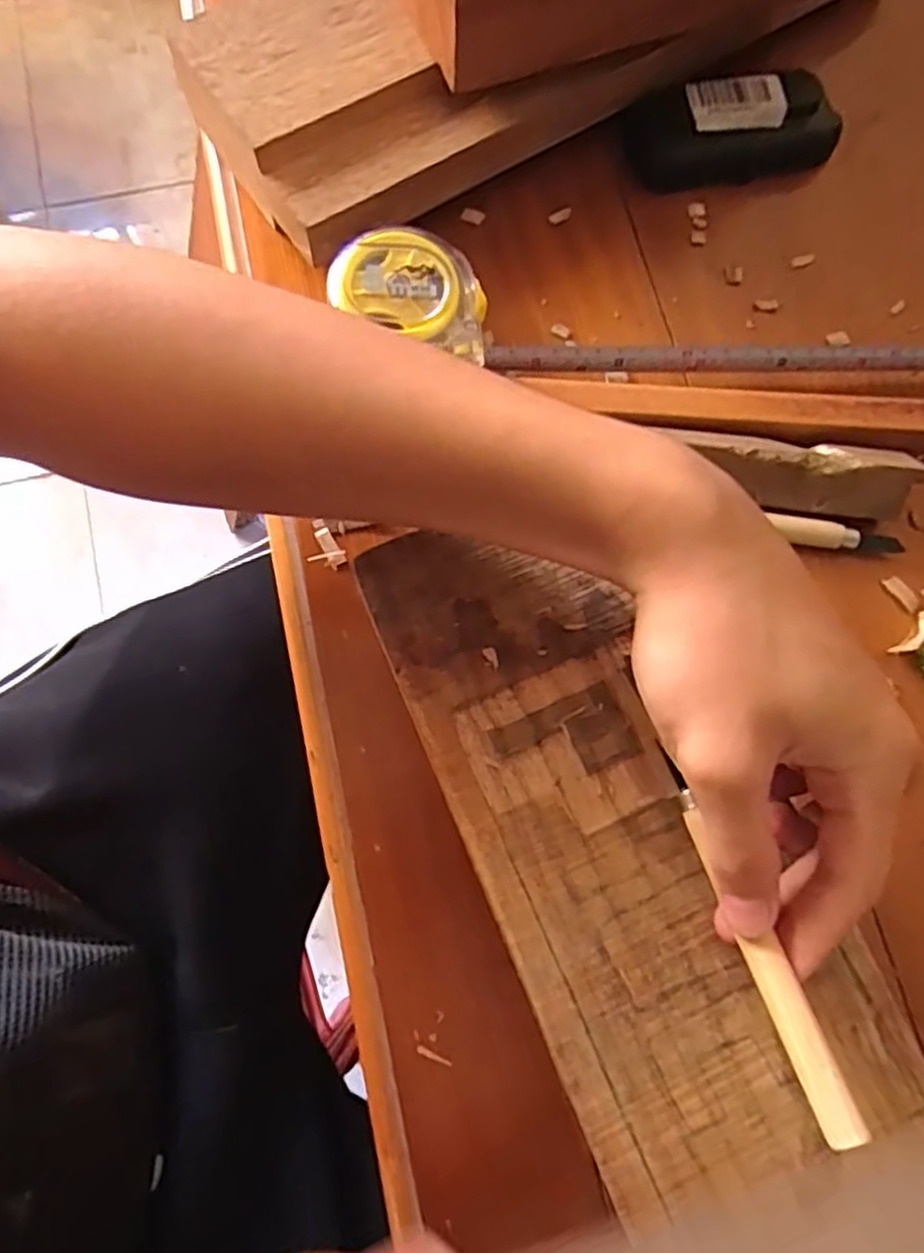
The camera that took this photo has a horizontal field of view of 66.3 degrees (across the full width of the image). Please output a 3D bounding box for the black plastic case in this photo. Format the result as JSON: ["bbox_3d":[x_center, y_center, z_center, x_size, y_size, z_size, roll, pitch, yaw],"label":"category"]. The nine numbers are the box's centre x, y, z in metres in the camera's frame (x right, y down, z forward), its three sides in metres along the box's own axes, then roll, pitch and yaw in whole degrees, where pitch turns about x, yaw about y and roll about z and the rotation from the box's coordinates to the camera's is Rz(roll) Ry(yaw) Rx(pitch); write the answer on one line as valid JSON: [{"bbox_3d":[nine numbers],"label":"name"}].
[{"bbox_3d":[0.143,-0.255,0.368,0.112,0.033,0.041,-5,75,-3],"label":"black plastic case"}]

